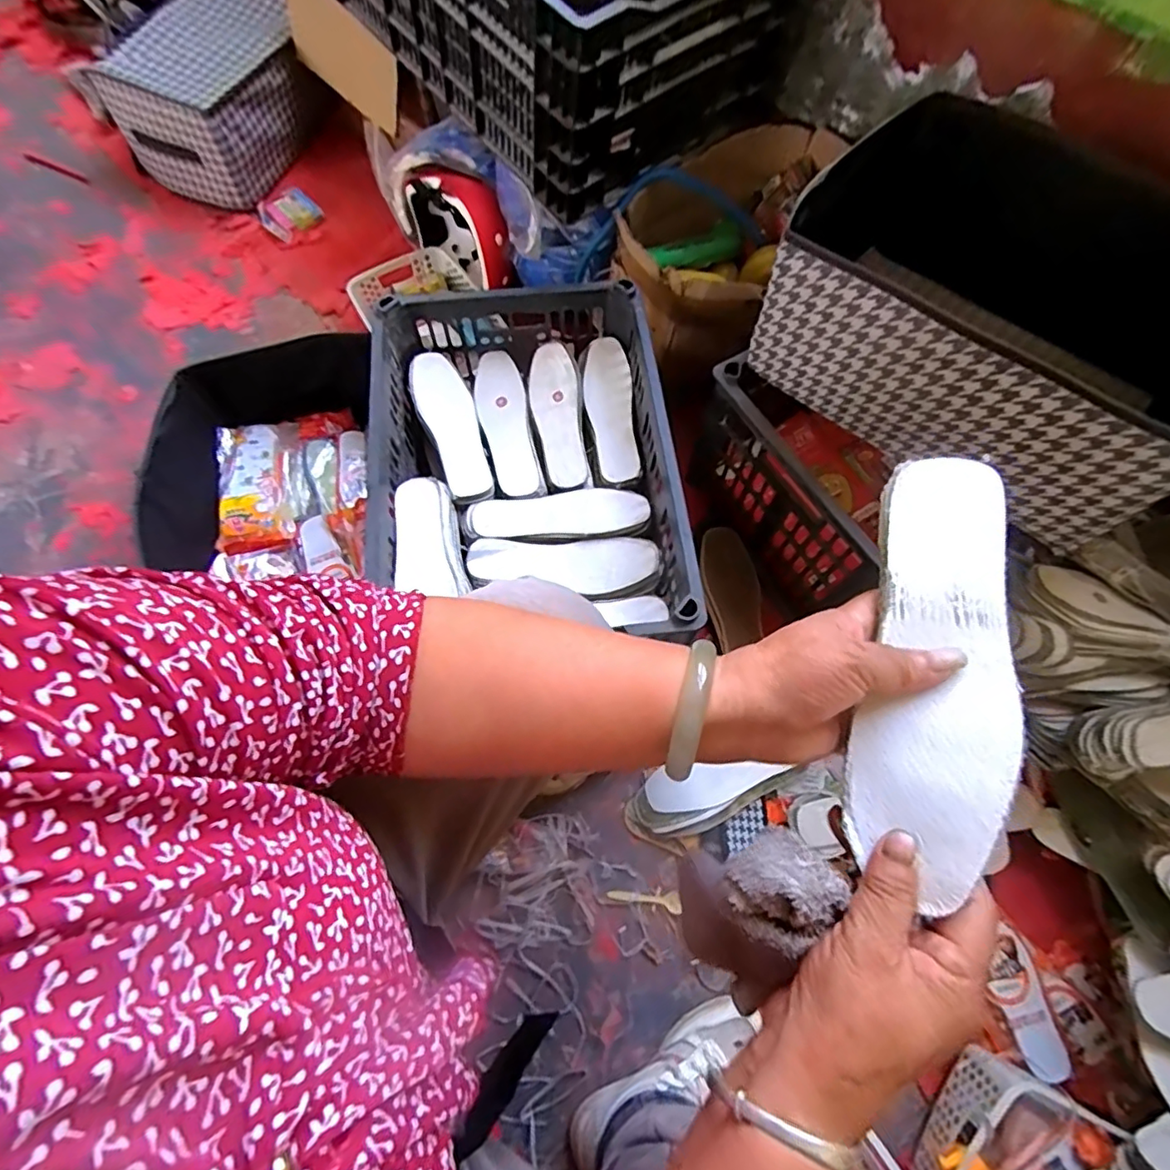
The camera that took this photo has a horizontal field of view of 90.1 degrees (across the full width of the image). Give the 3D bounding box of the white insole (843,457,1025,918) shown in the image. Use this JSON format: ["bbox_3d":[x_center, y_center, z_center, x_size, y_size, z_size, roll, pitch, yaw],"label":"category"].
[{"bbox_3d":[0.181,0.035,0.299,0.068,0.015,0.220,7,72,32],"label":"white insole"}]

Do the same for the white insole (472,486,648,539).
[{"bbox_3d":[-0.032,-0.092,0.737,0.216,0.019,0.069,-4,72,1],"label":"white insole"}]

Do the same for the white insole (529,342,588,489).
[{"bbox_3d":[-0.039,-0.230,0.788,0.062,0.012,0.213,-7,72,0],"label":"white insole"}]

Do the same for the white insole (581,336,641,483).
[{"bbox_3d":[0.033,-0.233,0.801,0.065,0.035,0.223,-5,72,0],"label":"white insole"}]

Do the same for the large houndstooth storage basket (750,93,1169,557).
[{"bbox_3d":[0.437,-0.288,0.624,0.452,0.182,0.329,41,77,14],"label":"large houndstooth storage basket"}]

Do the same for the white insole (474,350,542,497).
[{"bbox_3d":[-0.109,-0.218,0.792,0.066,0.019,0.220,-11,72,-2],"label":"white insole"}]

